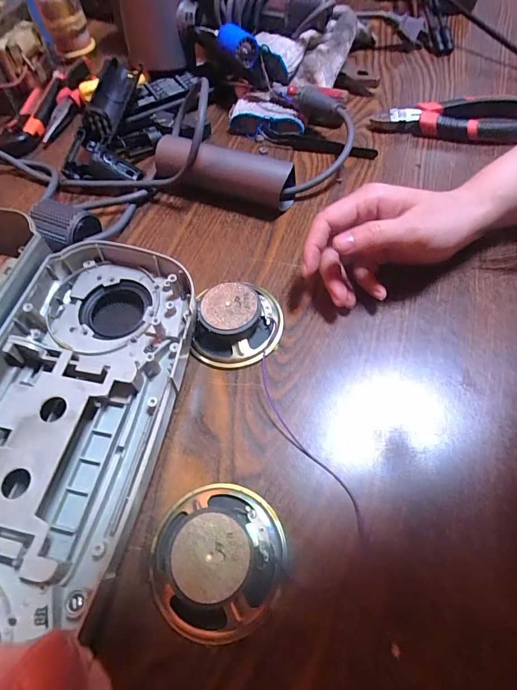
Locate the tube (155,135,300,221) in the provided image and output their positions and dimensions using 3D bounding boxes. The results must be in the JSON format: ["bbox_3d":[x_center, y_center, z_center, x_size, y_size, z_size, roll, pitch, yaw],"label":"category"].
[{"bbox_3d":[-0.031,-0.151,0.343,0.124,0.045,0.034,16,61,11],"label":"tube"}]

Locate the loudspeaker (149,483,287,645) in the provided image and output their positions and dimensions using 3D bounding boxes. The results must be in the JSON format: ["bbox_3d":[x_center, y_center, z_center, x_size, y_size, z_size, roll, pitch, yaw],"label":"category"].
[{"bbox_3d":[-0.022,0.109,0.199,0.073,0.023,0.069,-1,59,1],"label":"loudspeaker"}]

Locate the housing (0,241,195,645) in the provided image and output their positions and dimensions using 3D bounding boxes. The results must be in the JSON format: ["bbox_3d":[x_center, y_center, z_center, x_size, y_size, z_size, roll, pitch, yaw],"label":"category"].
[{"bbox_3d":[-0.119,0.060,0.221,0.118,0.041,0.281,8,59,7],"label":"housing"}]

